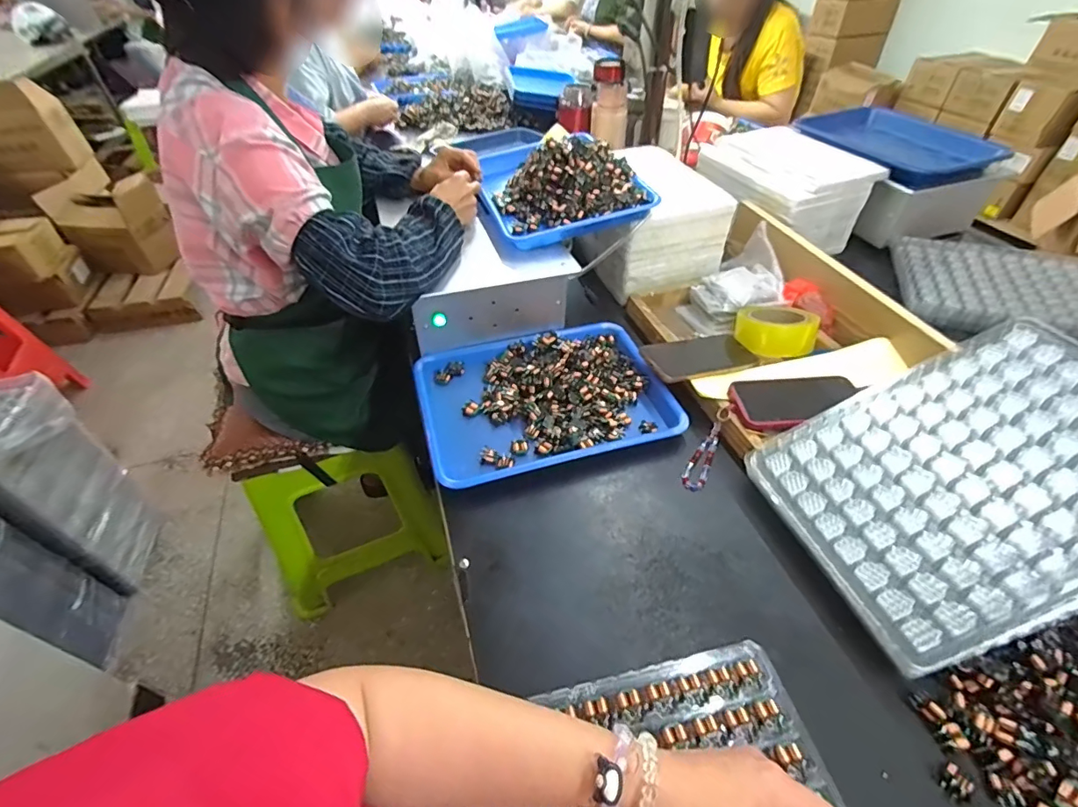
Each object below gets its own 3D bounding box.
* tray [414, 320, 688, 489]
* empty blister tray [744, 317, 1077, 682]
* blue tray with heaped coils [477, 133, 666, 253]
[{"bbox_3d":[0.003,-0.015,0.684,0.324,0.047,0.245,-13,46,-12],"label":"tray"},{"bbox_3d":[0.433,0.071,0.485,0.350,0.023,0.259,-30,49,5],"label":"empty blister tray"},{"bbox_3d":[0.012,-0.403,0.832,0.235,0.089,0.373,-13,46,-12],"label":"blue tray with heaped coils"}]

